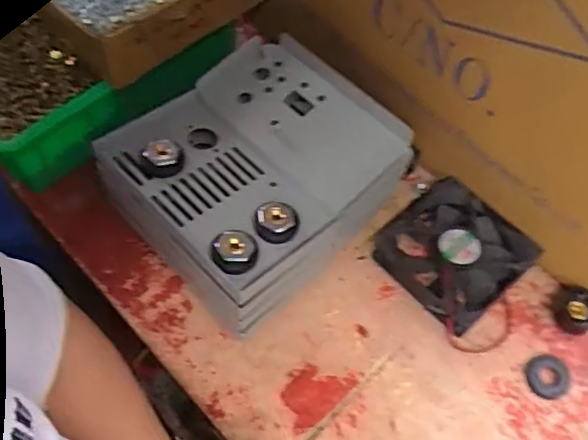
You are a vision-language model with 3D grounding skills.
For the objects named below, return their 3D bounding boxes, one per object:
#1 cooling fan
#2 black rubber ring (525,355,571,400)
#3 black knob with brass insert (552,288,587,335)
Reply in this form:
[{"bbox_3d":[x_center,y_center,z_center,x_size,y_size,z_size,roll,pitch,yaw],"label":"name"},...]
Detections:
[{"bbox_3d":[0.122,0.022,0.473,0.089,0.027,0.099,-35,68,-21],"label":"cooling fan"},{"bbox_3d":[0.180,0.110,0.435,0.031,0.004,0.030,1,60,-3],"label":"black rubber ring"},{"bbox_3d":[0.206,0.066,0.451,0.030,0.020,0.024,42,66,19],"label":"black knob with brass insert"}]

